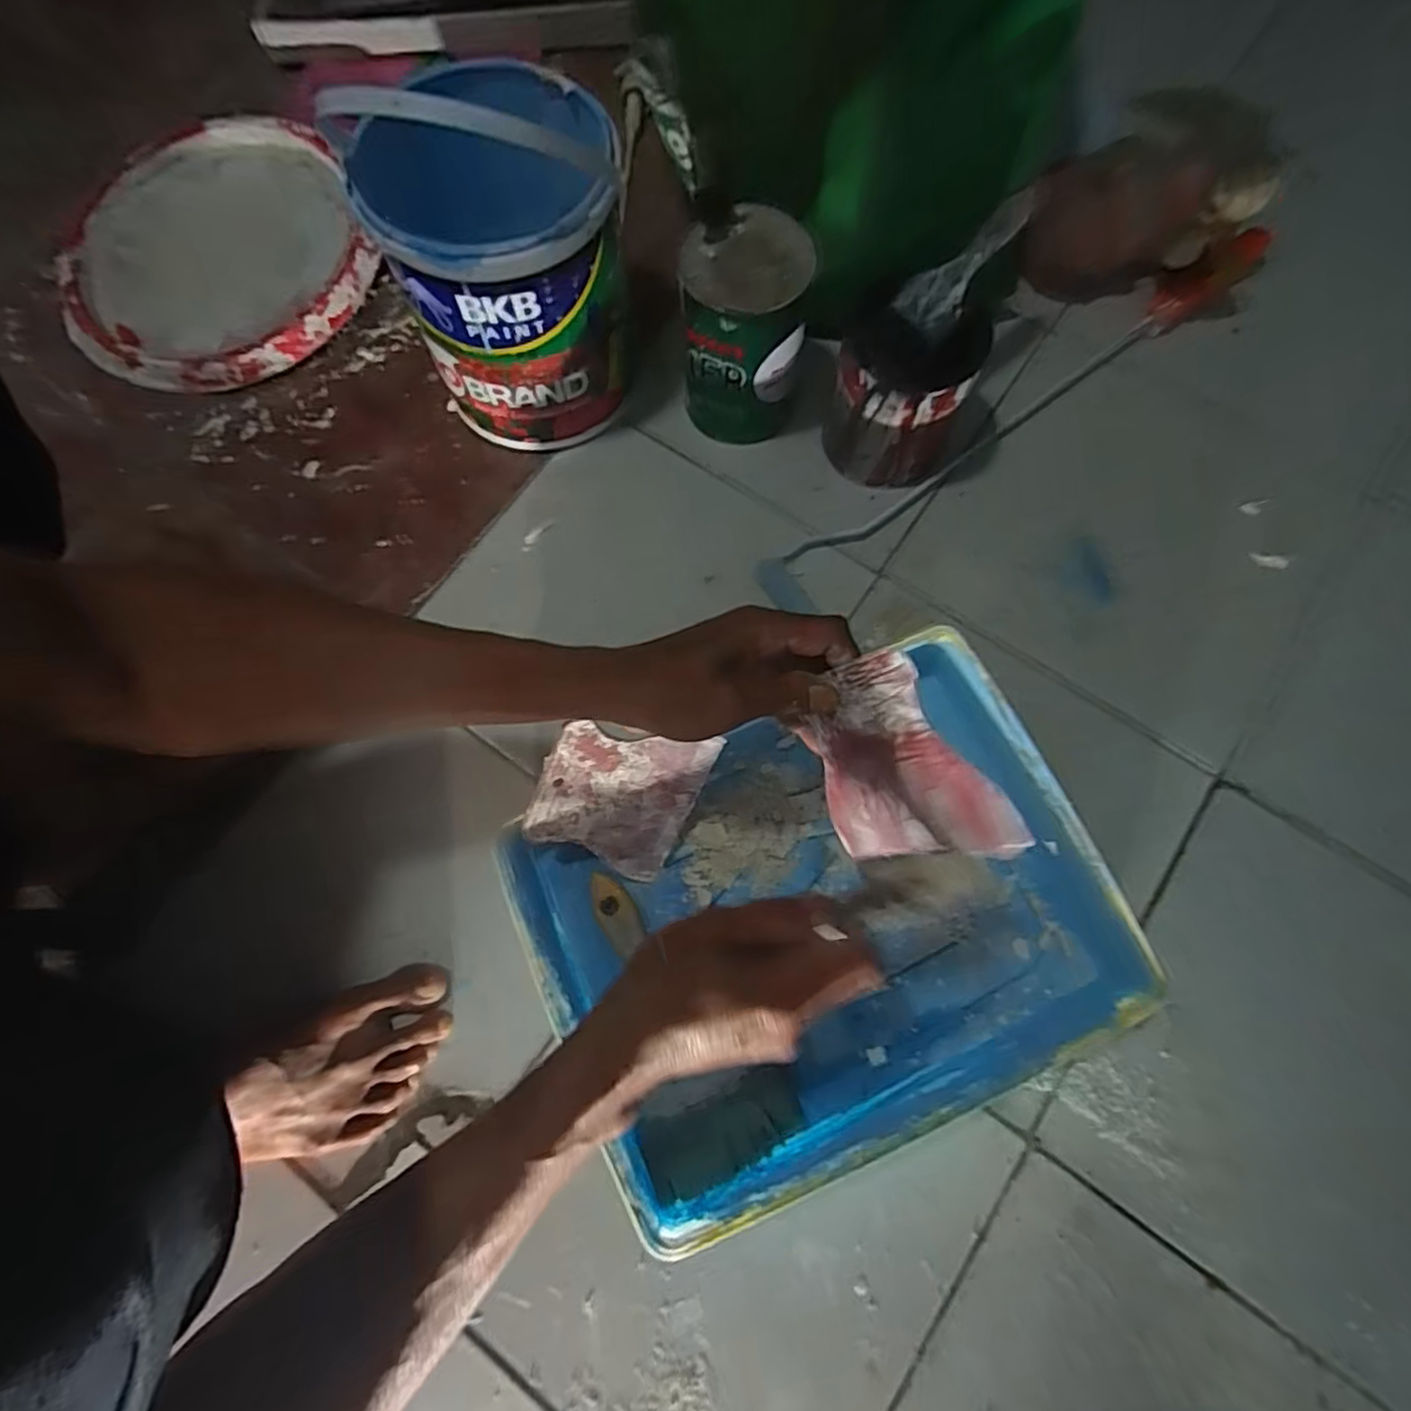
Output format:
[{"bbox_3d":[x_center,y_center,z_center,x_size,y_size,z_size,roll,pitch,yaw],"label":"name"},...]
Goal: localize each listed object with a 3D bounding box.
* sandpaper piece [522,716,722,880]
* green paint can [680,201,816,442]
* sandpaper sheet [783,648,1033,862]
[{"bbox_3d":[-0.061,0.067,0.469,0.109,0.004,0.112,15,110,-23],"label":"sandpaper piece"},{"bbox_3d":[0.032,-0.296,0.548,0.090,0.149,0.088,0,75,2],"label":"green paint can"},{"bbox_3d":[0.094,0.031,0.356,0.006,0.120,0.108,-28,92,-29],"label":"sandpaper sheet"}]

